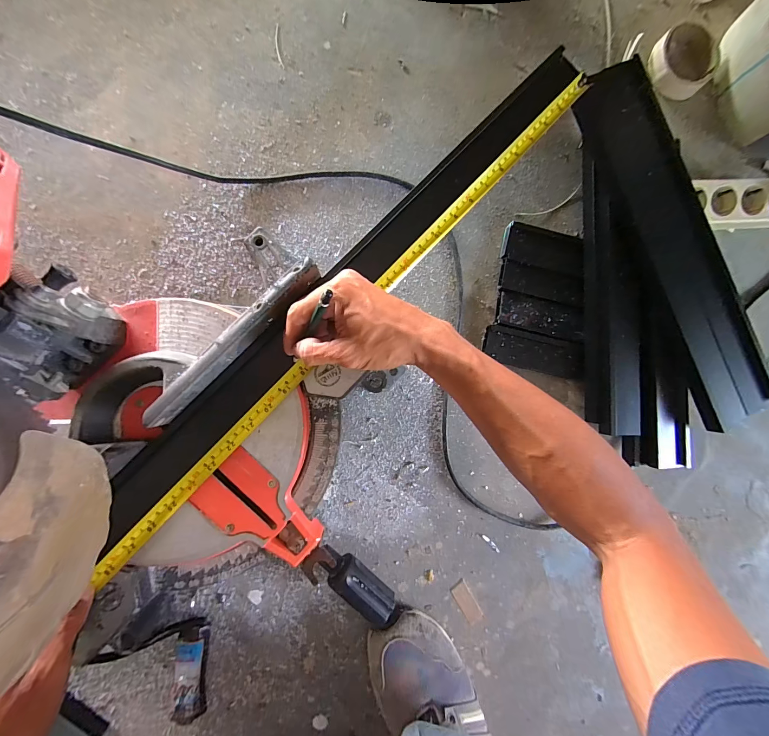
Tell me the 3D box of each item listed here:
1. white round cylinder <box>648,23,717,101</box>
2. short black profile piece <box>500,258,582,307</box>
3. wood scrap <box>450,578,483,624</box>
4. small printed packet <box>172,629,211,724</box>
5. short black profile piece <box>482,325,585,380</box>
[{"bbox_3d":[0.429,-0.436,0.479,0.081,0.025,0.087,-5,89,-7],"label":"white round cylinder"},{"bbox_3d":[0.213,-0.115,0.456,0.112,0.026,0.041,11,87,-7],"label":"short black profile piece"},{"bbox_3d":[0.108,0.306,0.434,0.022,0.004,0.056,-31,92,-7],"label":"wood scrap"},{"bbox_3d":[-0.229,0.361,0.394,0.032,0.018,0.102,2,88,-7],"label":"small printed packet"},{"bbox_3d":[0.202,-0.021,0.451,0.136,0.025,0.047,12,87,-7],"label":"short black profile piece"}]

